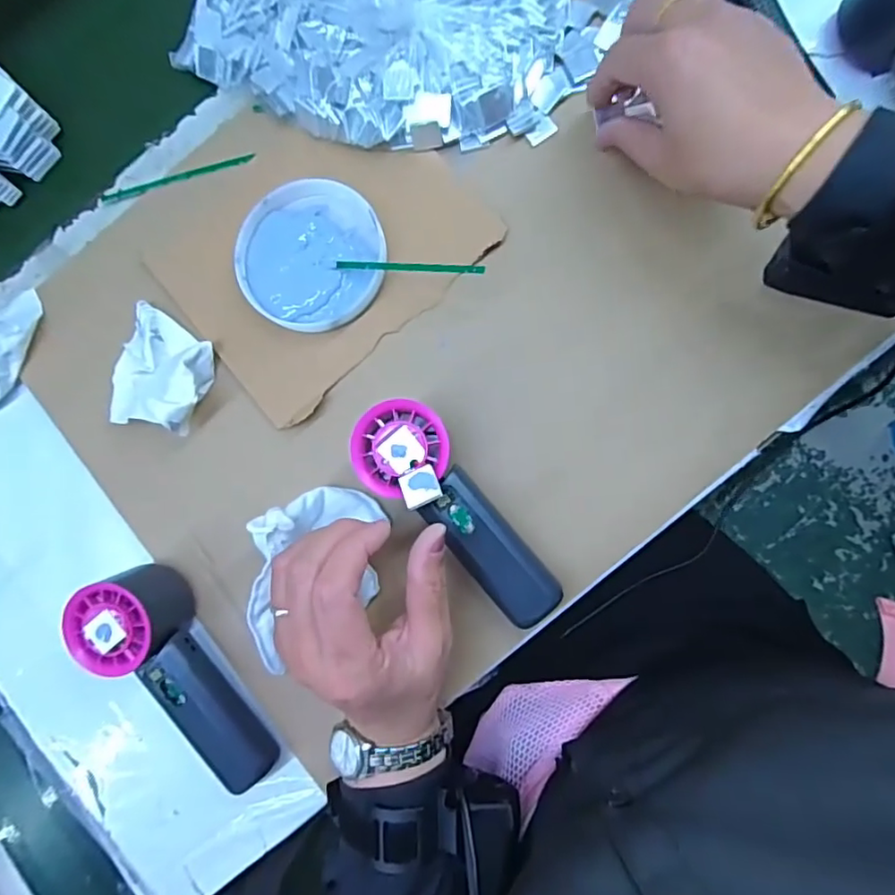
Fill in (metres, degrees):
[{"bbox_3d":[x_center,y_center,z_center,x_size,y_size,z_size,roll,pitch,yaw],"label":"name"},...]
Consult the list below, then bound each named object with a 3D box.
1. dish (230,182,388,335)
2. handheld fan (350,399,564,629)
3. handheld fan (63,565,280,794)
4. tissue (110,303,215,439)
[{"bbox_3d":[-0.092,-0.131,0.389,0.098,0.016,0.099,-1,84,8],"label":"dish"},{"bbox_3d":[0.006,0.039,0.338,0.051,0.043,0.154,-41,93,2],"label":"handheld fan"},{"bbox_3d":[-0.167,0.144,0.364,0.055,0.049,0.151,-39,93,3],"label":"handheld fan"},{"bbox_3d":[-0.197,-0.054,0.387,0.071,0.030,0.080,15,86,9],"label":"tissue"}]

